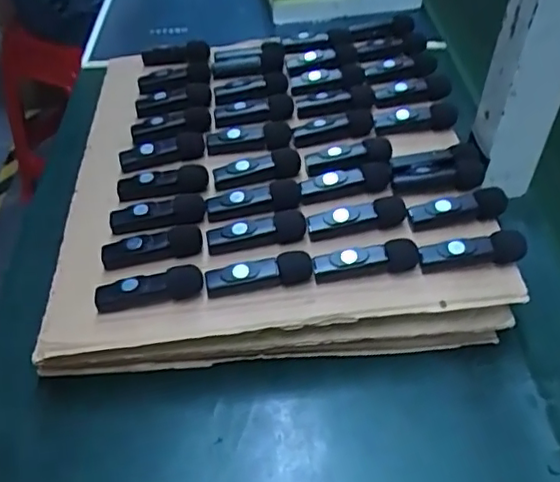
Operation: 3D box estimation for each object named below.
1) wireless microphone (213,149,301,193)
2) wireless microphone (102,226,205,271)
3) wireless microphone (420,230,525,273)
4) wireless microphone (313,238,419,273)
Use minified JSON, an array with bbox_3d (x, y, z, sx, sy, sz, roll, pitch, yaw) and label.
[{"bbox_3d":[-0.016,-0.053,0.430,0.063,0.022,0.015,-8,45,-8],"label":"wireless microphone"},{"bbox_3d":[-0.083,0.003,0.385,0.064,0.020,0.012,-8,45,-8],"label":"wireless microphone"},{"bbox_3d":[0.118,0.007,0.364,0.065,0.020,0.012,-4,45,-4],"label":"wireless microphone"},{"bbox_3d":[0.052,0.011,0.363,0.062,0.019,0.012,-2,45,-2],"label":"wireless microphone"}]

